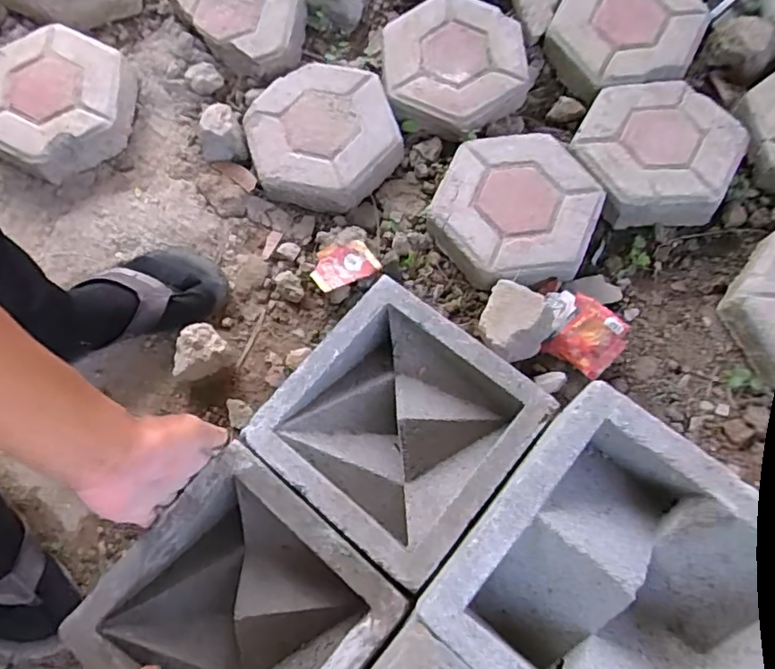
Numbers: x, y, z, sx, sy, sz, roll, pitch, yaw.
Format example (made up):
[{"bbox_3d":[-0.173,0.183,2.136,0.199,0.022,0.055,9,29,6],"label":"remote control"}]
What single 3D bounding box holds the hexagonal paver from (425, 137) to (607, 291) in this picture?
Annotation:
[{"bbox_3d":[0.166,-0.162,0.767,0.203,0.043,0.226,25,75,10],"label":"hexagonal paver"}]

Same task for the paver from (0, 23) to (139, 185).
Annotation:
[{"bbox_3d":[-0.454,-0.322,0.817,0.187,0.074,0.197,25,75,10],"label":"paver"}]

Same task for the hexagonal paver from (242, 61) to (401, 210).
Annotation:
[{"bbox_3d":[-0.089,-0.270,0.812,0.194,0.049,0.199,-19,72,-4],"label":"hexagonal paver"}]

